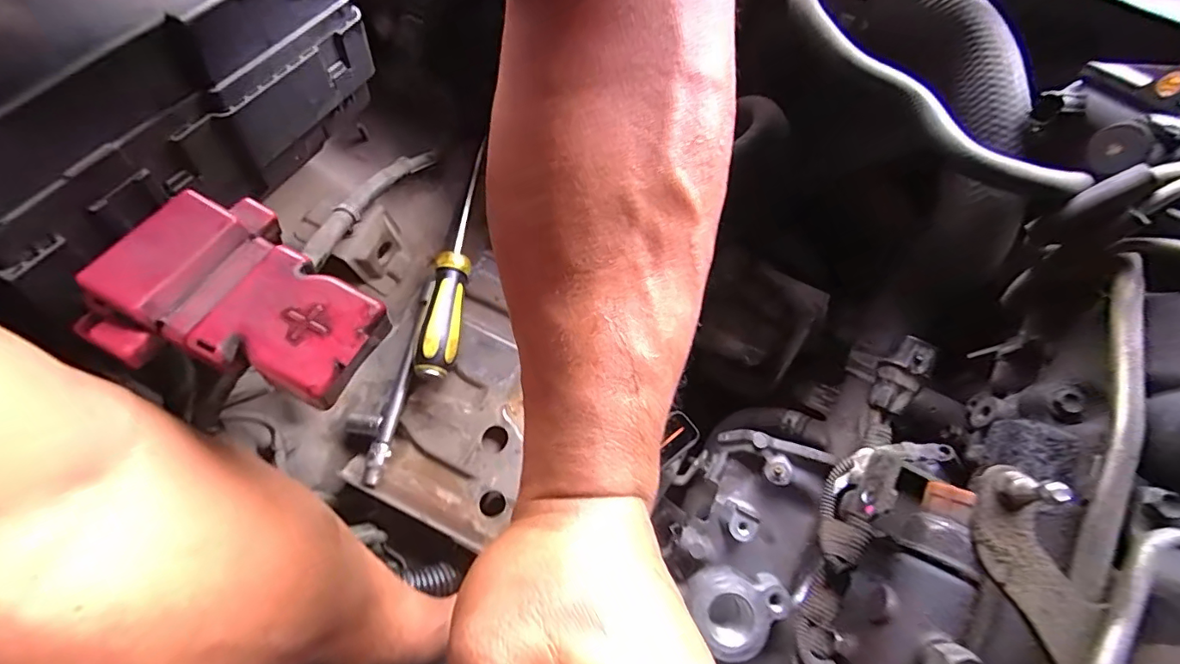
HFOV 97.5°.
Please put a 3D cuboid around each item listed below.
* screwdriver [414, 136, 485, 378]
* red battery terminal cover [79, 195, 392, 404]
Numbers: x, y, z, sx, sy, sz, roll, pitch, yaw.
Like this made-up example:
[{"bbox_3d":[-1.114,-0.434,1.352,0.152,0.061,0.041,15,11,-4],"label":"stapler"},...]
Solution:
[{"bbox_3d":[-0.111,-0.076,0.446,0.029,0.028,0.238,6,66,0],"label":"screwdriver"},{"bbox_3d":[-0.138,-0.012,0.205,0.094,0.029,0.074,26,76,5],"label":"red battery terminal cover"}]

